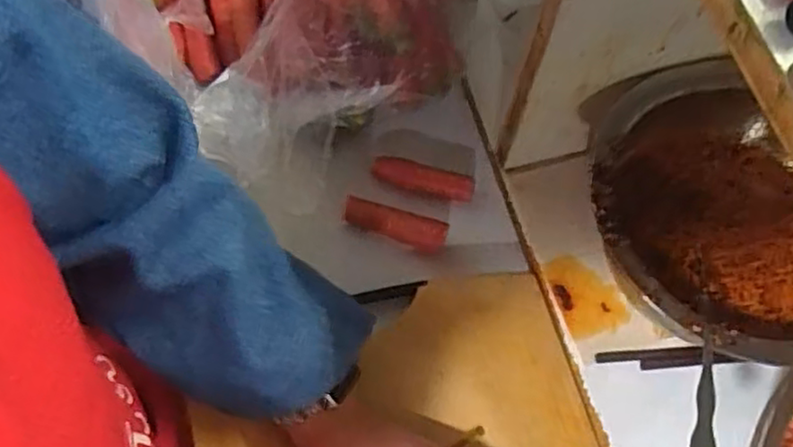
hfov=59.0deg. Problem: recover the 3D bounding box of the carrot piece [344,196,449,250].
[{"bbox_3d":[-0.001,0.000,0.567,0.083,0.020,0.026,20,68,7],"label":"carrot piece"}]

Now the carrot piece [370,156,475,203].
[{"bbox_3d":[0.022,-0.037,0.587,0.086,0.019,0.017,15,67,5],"label":"carrot piece"}]

